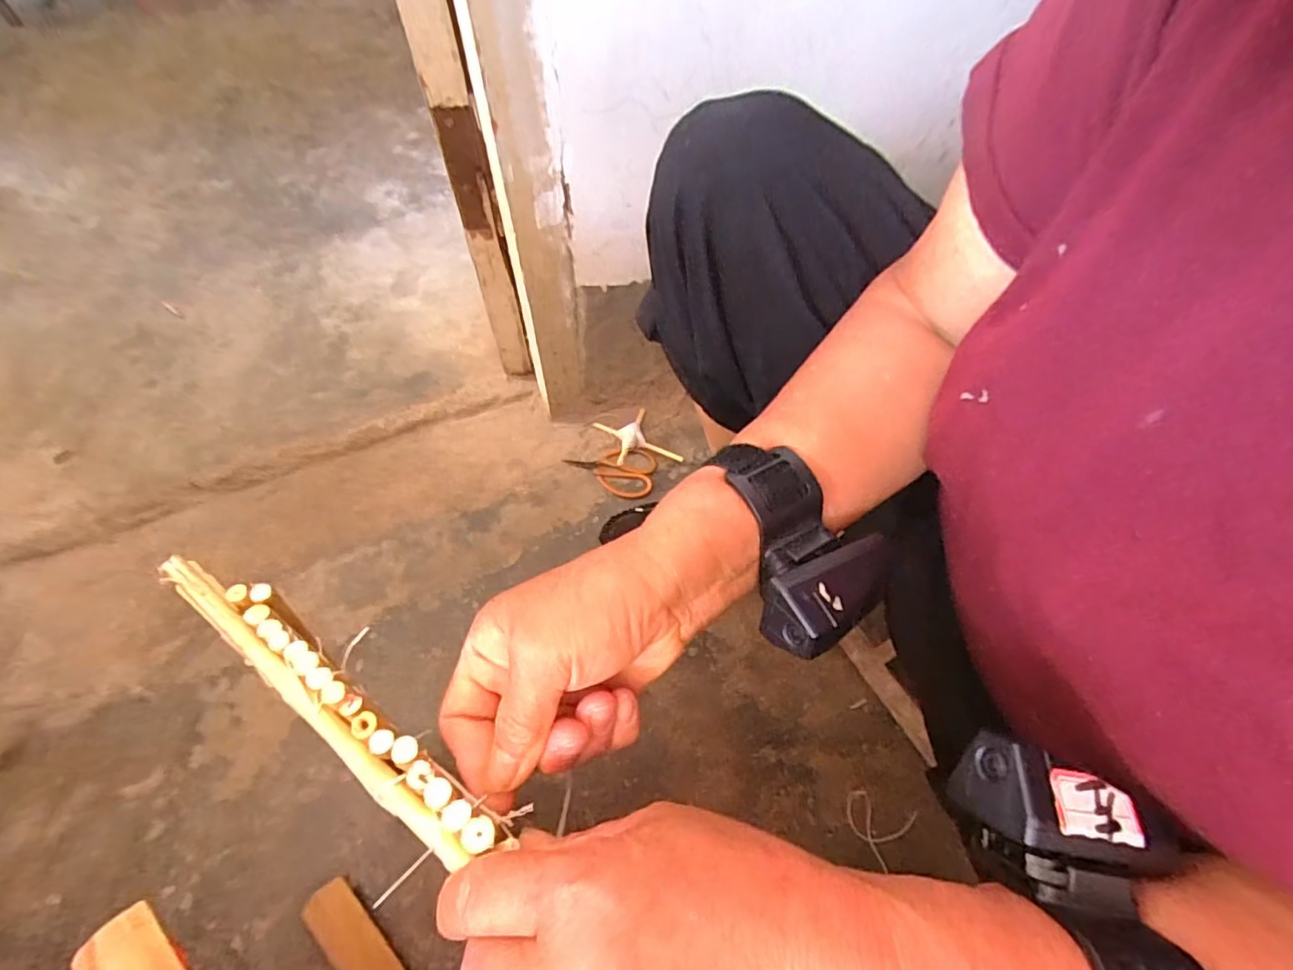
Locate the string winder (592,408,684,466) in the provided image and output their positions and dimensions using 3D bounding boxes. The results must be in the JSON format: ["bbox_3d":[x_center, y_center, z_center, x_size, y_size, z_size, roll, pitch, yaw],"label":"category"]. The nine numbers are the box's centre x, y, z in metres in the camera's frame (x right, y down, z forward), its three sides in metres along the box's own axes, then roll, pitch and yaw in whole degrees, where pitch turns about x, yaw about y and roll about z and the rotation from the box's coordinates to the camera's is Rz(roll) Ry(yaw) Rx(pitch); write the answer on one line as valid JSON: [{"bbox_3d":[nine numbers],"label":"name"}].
[{"bbox_3d":[-0.013,-0.063,0.777,0.079,0.018,0.107,-27,62,-15],"label":"string winder"}]

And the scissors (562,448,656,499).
[{"bbox_3d":[-0.051,-0.019,0.759,0.118,0.013,0.072,6,59,4],"label":"scissors"}]

